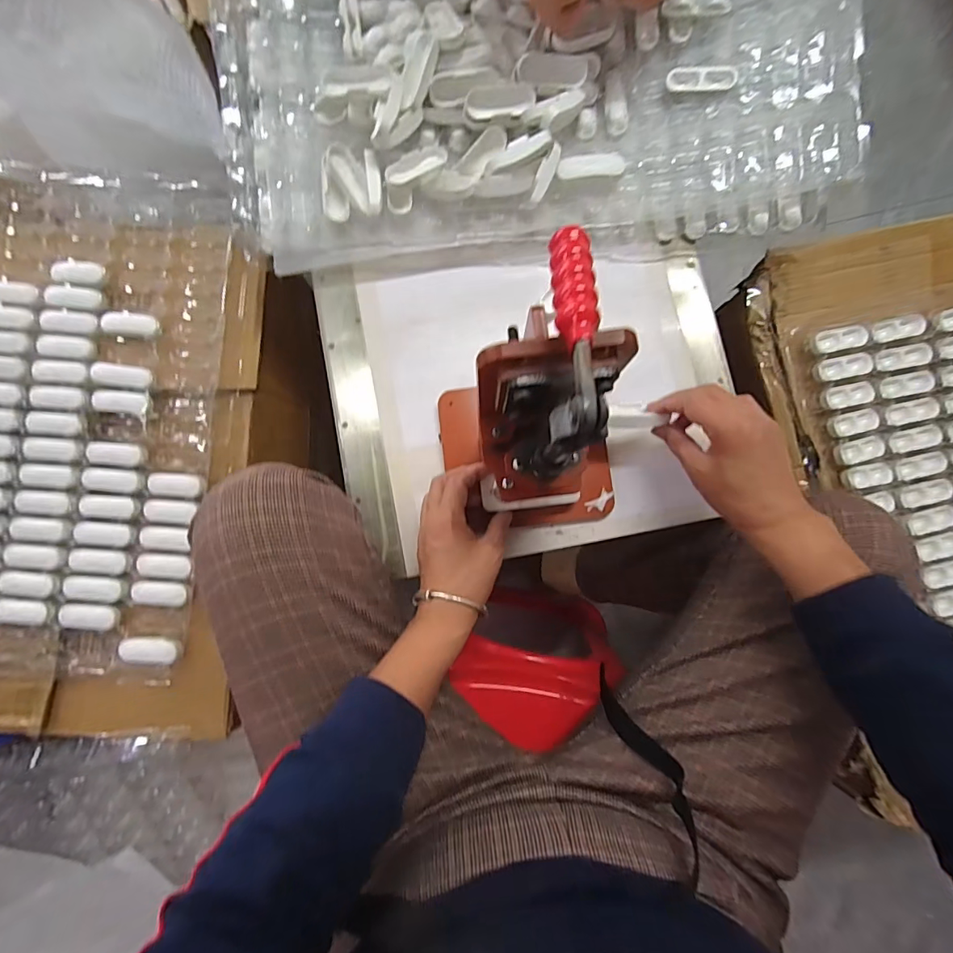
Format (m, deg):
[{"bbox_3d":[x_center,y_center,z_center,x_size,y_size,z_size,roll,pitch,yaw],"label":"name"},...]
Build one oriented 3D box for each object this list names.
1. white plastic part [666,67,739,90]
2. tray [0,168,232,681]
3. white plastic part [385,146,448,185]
[{"bbox_3d":[0.219,-0.386,0.460,0.063,0.004,0.019,6,103,11],"label":"white plastic part"},{"bbox_3d":[-0.501,-0.077,0.554,0.382,0.025,0.562,4,84,1],"label":"tray"},{"bbox_3d":[-0.058,-0.299,0.452,0.063,0.010,0.024,-25,84,-3],"label":"white plastic part"}]

